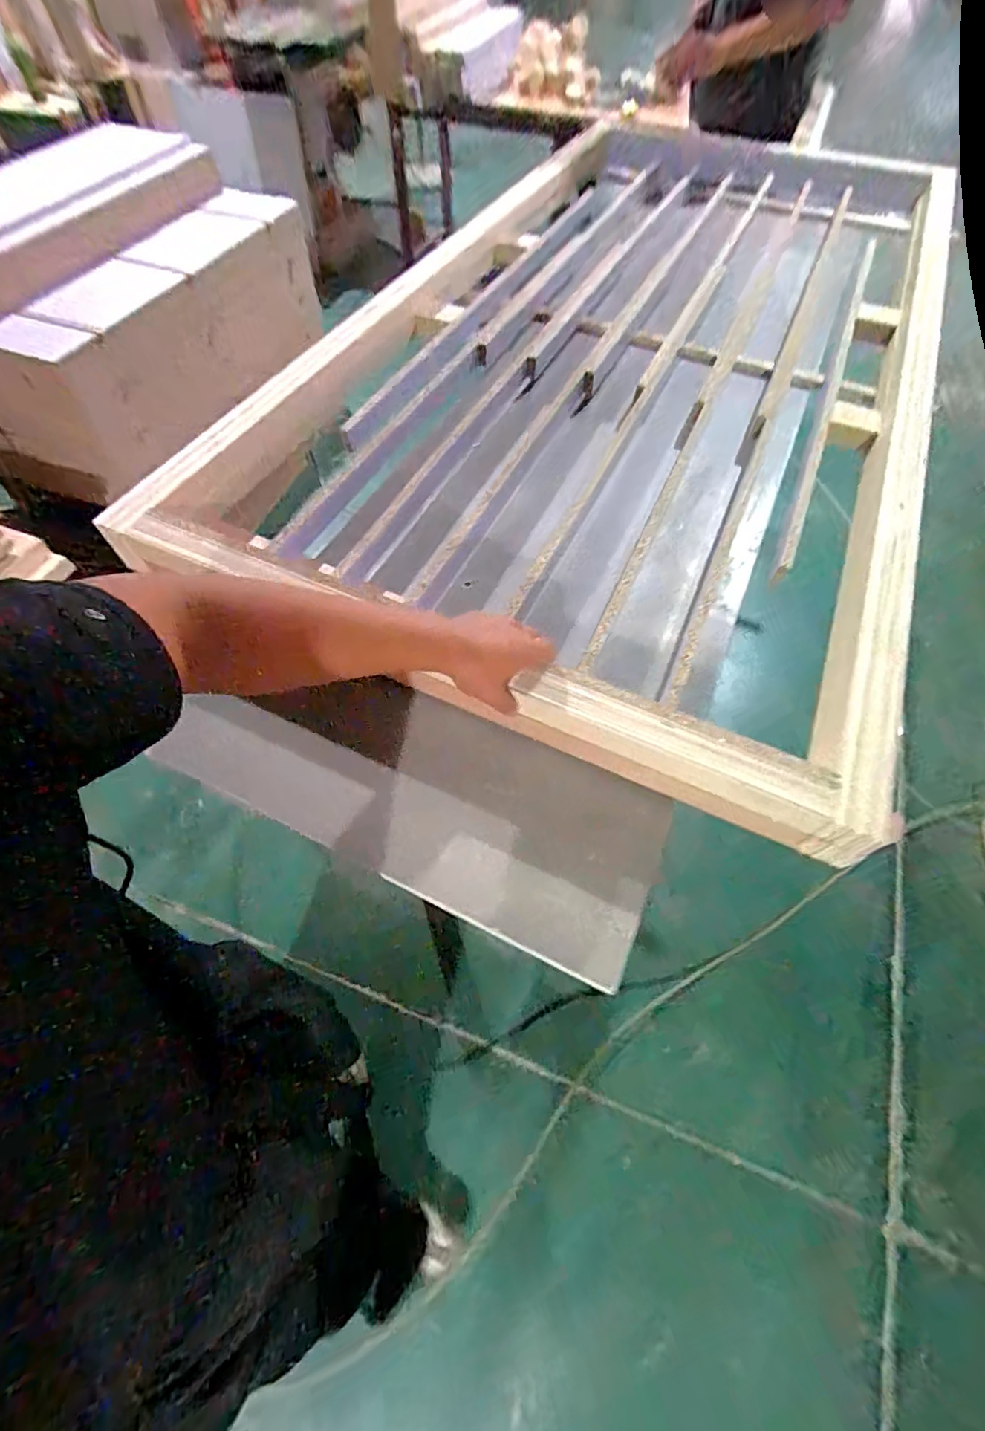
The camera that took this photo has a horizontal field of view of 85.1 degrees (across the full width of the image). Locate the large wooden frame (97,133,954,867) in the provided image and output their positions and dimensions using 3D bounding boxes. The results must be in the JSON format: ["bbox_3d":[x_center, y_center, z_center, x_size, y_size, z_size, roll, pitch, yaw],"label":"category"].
[{"bbox_3d":[0.285,-0.764,1.084,1.060,0.155,1.840,22,62,13],"label":"large wooden frame"}]

